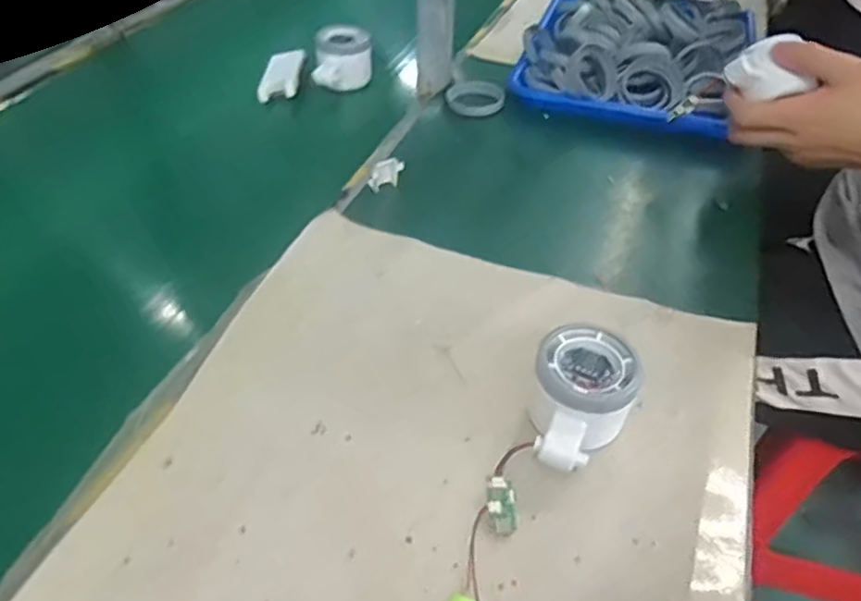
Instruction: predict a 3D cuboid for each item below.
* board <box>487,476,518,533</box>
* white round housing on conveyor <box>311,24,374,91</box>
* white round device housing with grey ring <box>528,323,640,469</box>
[{"bbox_3d":[0.038,0.110,0.355,0.016,0.004,0.030,4,61,-14],"label":"board"},{"bbox_3d":[-0.095,-0.265,0.728,0.060,0.048,0.070,2,44,0],"label":"white round housing on conveyor"},{"bbox_3d":[0.085,0.061,0.383,0.055,0.052,0.081,20,47,18],"label":"white round device housing with grey ring"}]

